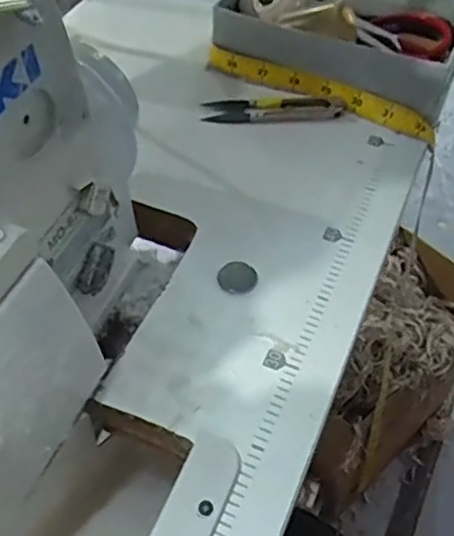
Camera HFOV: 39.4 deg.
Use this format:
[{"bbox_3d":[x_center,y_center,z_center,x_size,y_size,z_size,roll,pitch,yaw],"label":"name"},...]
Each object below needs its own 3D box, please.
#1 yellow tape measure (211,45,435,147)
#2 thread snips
[{"bbox_3d":[0.069,-0.134,0.478,0.183,0.017,0.015,23,56,18],"label":"yellow tape measure"},{"bbox_3d":[0.035,-0.120,0.473,0.102,0.010,0.030,-2,52,1],"label":"thread snips"}]

